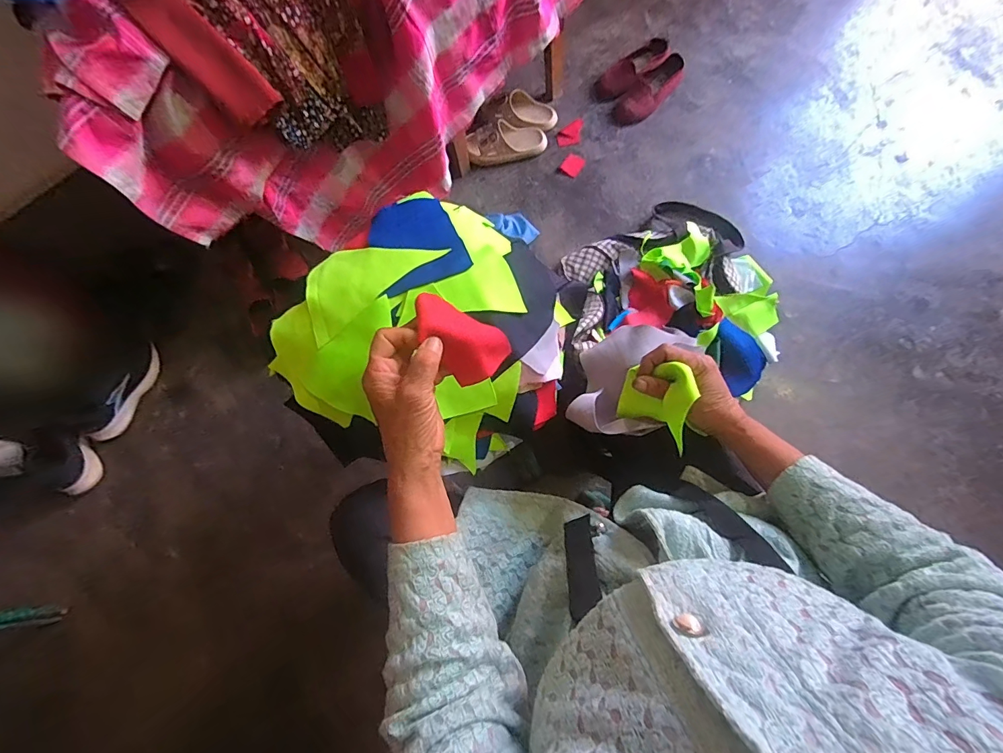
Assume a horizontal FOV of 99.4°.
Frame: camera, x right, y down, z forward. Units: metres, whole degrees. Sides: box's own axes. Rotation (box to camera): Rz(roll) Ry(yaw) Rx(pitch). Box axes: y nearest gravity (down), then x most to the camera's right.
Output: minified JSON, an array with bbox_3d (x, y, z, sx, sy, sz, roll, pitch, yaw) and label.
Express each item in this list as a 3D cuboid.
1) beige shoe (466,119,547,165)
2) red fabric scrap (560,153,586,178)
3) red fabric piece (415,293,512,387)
[{"bbox_3d":[0.015,-0.609,1.106,0.207,0.063,0.075,-12,73,2],"label":"beige shoe"},{"bbox_3d":[0.187,-0.552,1.105,0.049,0.004,0.062,31,79,13],"label":"red fabric scrap"},{"bbox_3d":[-0.040,-0.035,0.376,0.085,0.052,0.057,32,76,11],"label":"red fabric piece"}]

